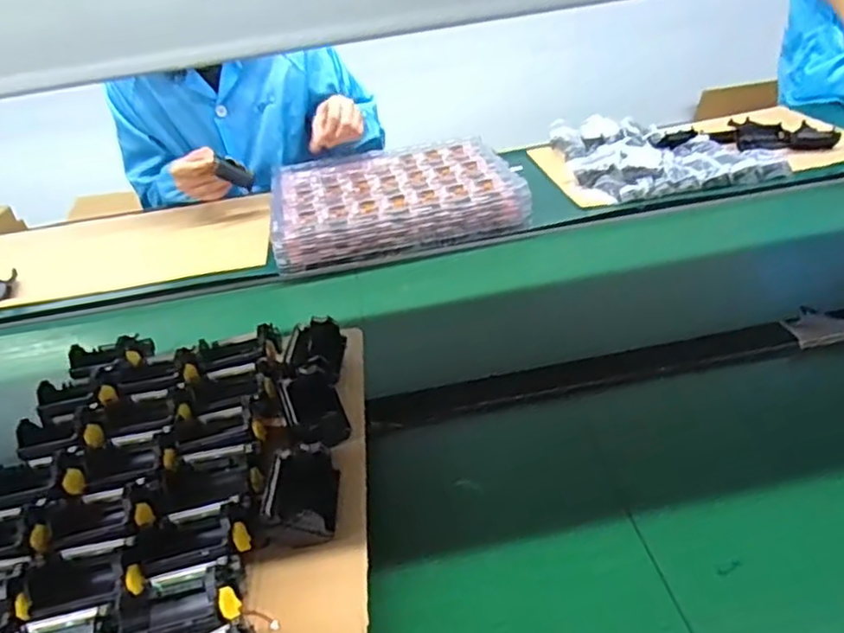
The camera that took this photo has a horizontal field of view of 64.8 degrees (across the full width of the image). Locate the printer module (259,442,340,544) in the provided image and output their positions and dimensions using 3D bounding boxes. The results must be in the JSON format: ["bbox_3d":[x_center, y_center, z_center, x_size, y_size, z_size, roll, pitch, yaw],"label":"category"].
[{"bbox_3d":[-0.091,0.136,0.501,0.051,0.043,0.068,-6,32,2],"label":"printer module"}]

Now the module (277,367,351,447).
[{"bbox_3d":[-0.093,0.079,0.578,0.050,0.034,0.088,-17,34,-14],"label":"module"}]

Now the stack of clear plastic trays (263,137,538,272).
[{"bbox_3d":[-0.053,-0.192,1.070,0.371,0.069,0.307,-12,33,-7],"label":"stack of clear plastic trays"}]

